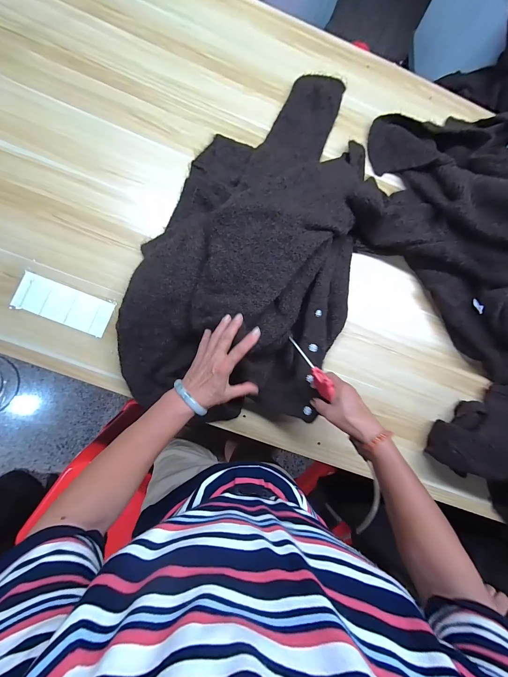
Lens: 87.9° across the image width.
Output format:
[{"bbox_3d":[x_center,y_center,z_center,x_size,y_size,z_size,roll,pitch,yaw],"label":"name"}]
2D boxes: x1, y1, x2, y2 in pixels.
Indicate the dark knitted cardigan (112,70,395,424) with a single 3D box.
[{"bbox_3d":[0.028,-0.220,0.545,0.417,0.095,0.746,20,83,-4],"label":"dark knitted cardigan"}]

